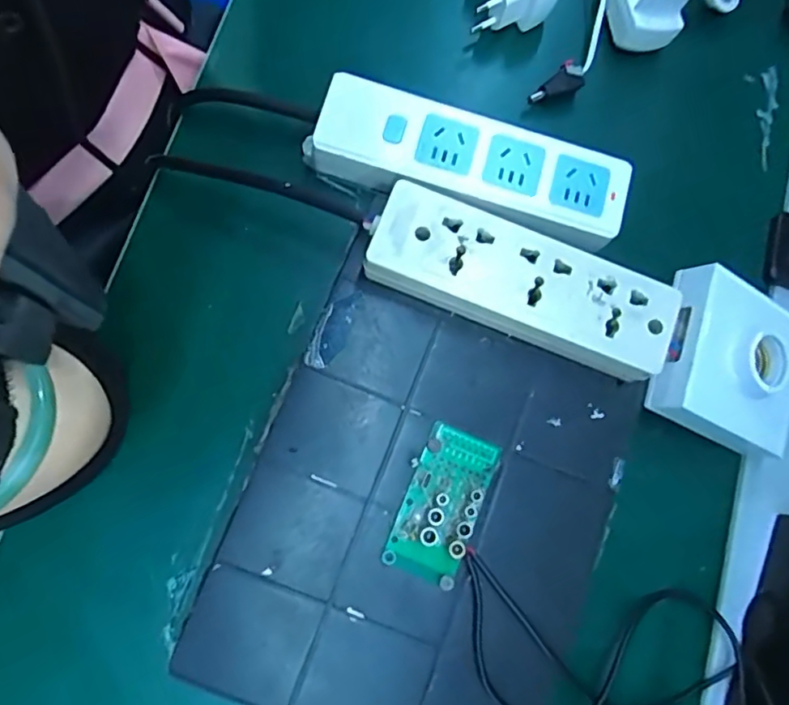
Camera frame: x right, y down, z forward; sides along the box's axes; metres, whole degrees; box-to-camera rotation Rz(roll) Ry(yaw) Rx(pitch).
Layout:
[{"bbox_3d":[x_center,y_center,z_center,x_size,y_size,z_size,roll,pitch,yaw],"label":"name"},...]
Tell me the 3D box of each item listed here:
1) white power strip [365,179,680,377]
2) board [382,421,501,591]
[{"bbox_3d":[0.069,-0.039,0.311,0.164,0.028,0.054,21,77,-2],"label":"white power strip"},{"bbox_3d":[0.026,0.079,0.301,0.039,0.015,0.078,24,77,-1],"label":"board"}]

